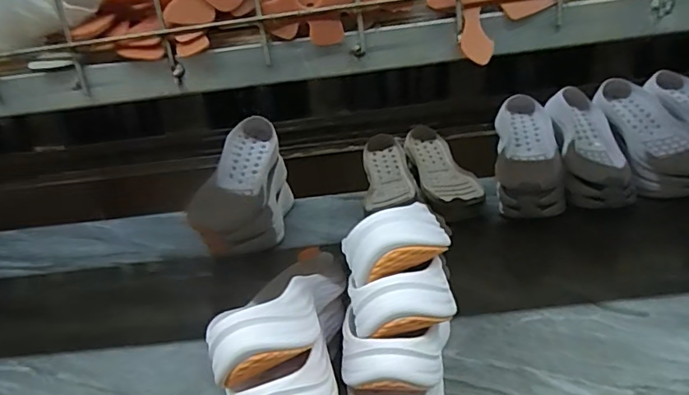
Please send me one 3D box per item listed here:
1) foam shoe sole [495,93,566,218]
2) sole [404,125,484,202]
[{"bbox_3d":[0.330,-0.080,0.941,0.110,0.086,0.288,1,46,14],"label":"foam shoe sole"},{"bbox_3d":[0.181,-0.063,0.995,0.104,0.052,0.255,-10,25,-8],"label":"sole"}]

